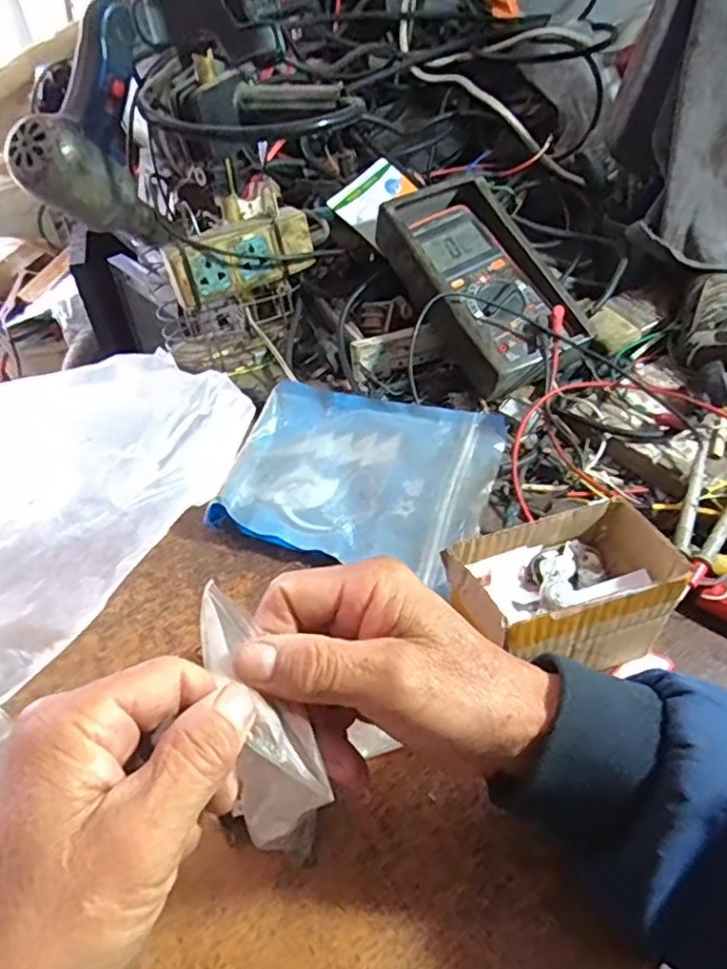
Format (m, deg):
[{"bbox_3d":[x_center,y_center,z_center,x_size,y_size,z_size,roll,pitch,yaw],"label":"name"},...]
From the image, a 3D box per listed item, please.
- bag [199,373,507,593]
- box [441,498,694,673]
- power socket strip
[{"bbox_3d":[-0.004,-0.009,0.474,0.194,0.020,0.144,13,63,18],"label":"bag"},{"bbox_3d":[0.113,0.065,0.364,0.118,0.068,0.071,-16,42,-12],"label":"box"},{"bbox_3d":[-0.110,-0.206,0.569,0.135,0.056,0.023,-22,44,-18],"label":"power socket strip"}]

